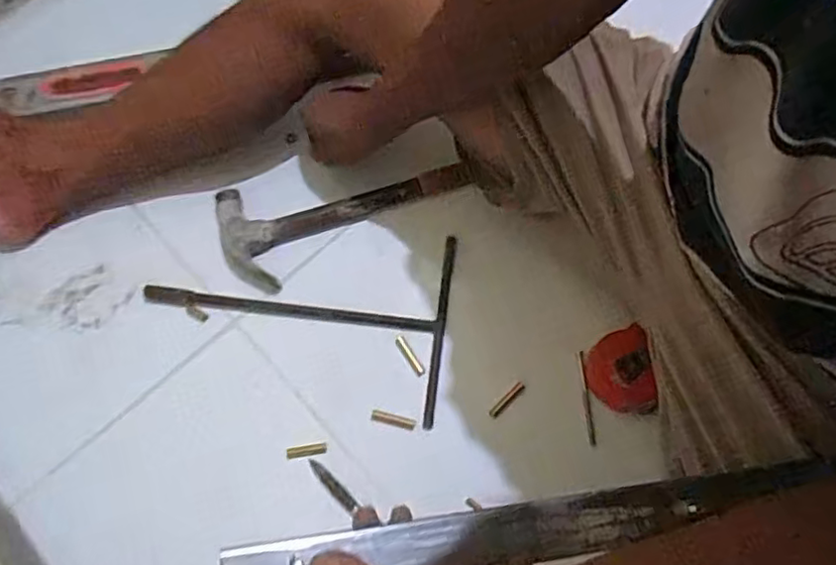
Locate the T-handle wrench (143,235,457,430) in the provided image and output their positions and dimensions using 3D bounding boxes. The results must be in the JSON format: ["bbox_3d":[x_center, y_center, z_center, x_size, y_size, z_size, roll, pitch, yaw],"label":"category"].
[{"bbox_3d":[-0.123,0.026,0.620,0.303,0.011,0.184,7,71,5],"label":"T-handle wrench"}]

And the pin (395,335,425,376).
[{"bbox_3d":[-0.008,0.071,0.604,0.010,0.004,0.043,-33,72,-9],"label":"pin"}]

